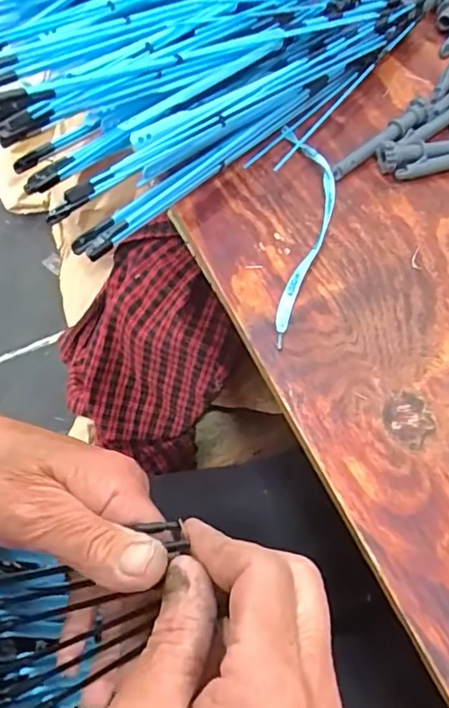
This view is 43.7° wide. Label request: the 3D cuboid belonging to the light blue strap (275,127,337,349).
[{"bbox_3d":[0.057,-0.090,0.377,0.038,0.011,0.190,2,60,4],"label":"light blue strap"}]

